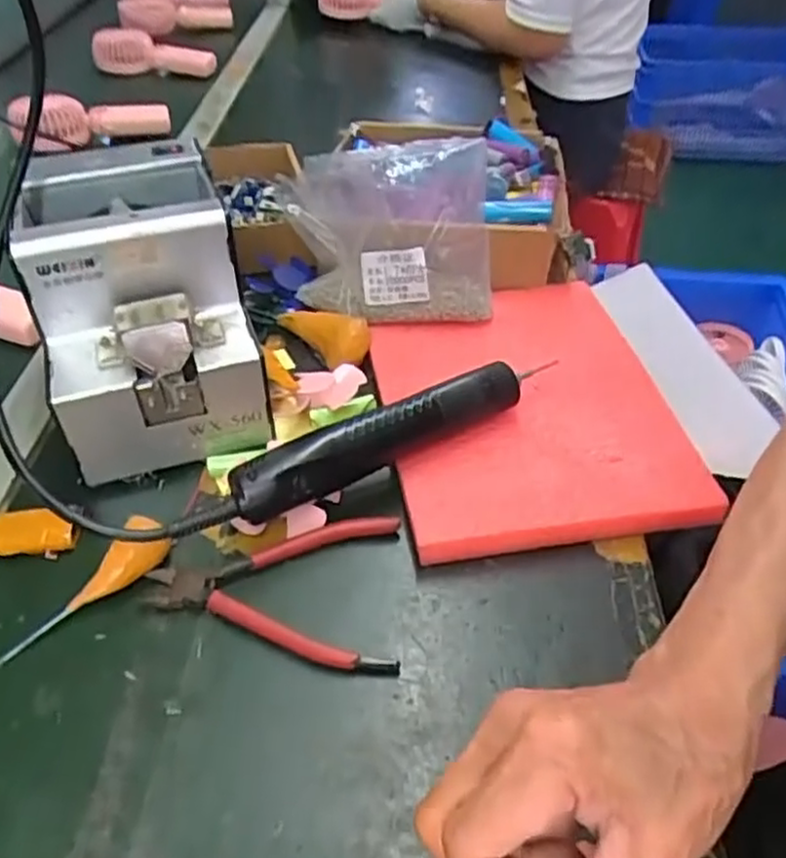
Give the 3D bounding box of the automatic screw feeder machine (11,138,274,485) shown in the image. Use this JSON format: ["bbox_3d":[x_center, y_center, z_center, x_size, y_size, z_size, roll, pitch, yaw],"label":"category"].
[{"bbox_3d":[-0.169,-0.080,0.489,0.129,0.154,0.172,-15,45,-16],"label":"automatic screw feeder machine"}]

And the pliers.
[{"bbox_3d":[-0.067,0.093,0.409,0.138,0.013,0.094,-1,43,-2],"label":"pliers"}]

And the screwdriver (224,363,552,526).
[{"bbox_3d":[0.007,-0.001,0.464,0.229,0.041,0.029,-23,48,-23],"label":"screwdriver"}]

